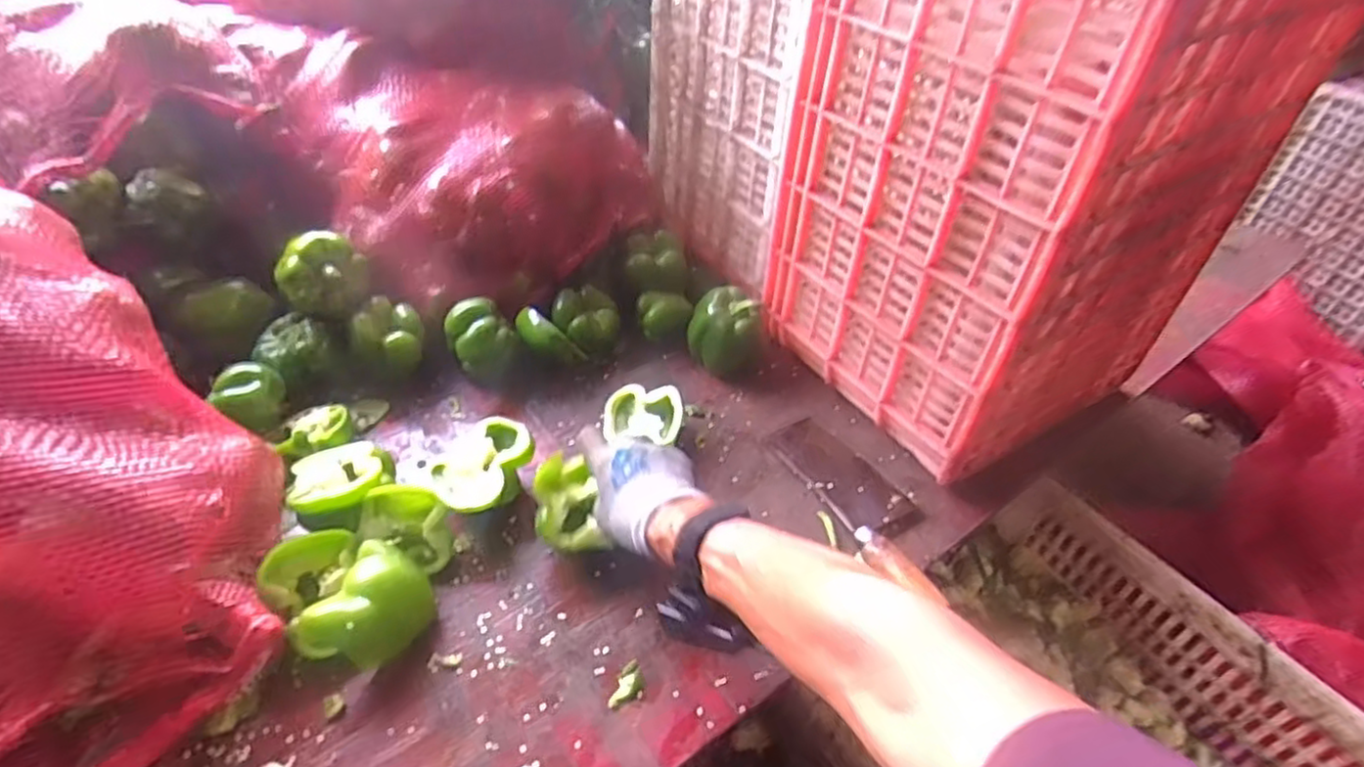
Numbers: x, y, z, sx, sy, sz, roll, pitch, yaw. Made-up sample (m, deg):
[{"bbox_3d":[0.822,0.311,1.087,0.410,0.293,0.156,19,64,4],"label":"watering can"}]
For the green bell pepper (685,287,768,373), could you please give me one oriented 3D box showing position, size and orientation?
[{"bbox_3d":[0.049,-0.063,0.770,0.082,0.070,0.084,11,42,4],"label":"green bell pepper"}]

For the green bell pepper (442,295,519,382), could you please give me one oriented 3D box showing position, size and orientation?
[{"bbox_3d":[-0.203,-0.045,0.726,0.067,0.058,0.066,-12,46,-20],"label":"green bell pepper"}]

